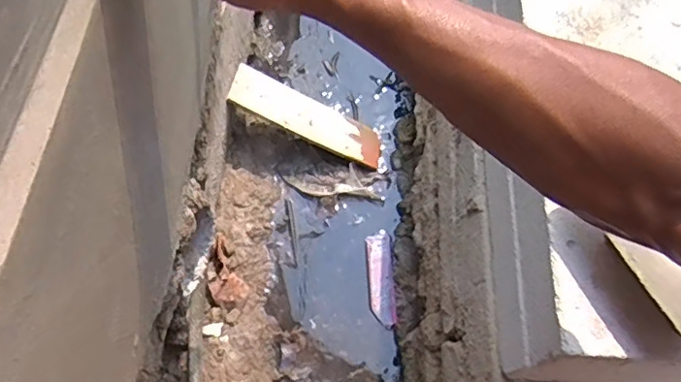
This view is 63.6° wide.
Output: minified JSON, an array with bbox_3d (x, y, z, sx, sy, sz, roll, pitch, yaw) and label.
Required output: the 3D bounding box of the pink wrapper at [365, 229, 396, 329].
[{"bbox_3d":[0.072,0.154,0.976,0.043,0.013,0.168,-2,64,-5],"label":"pink wrapper"}]

